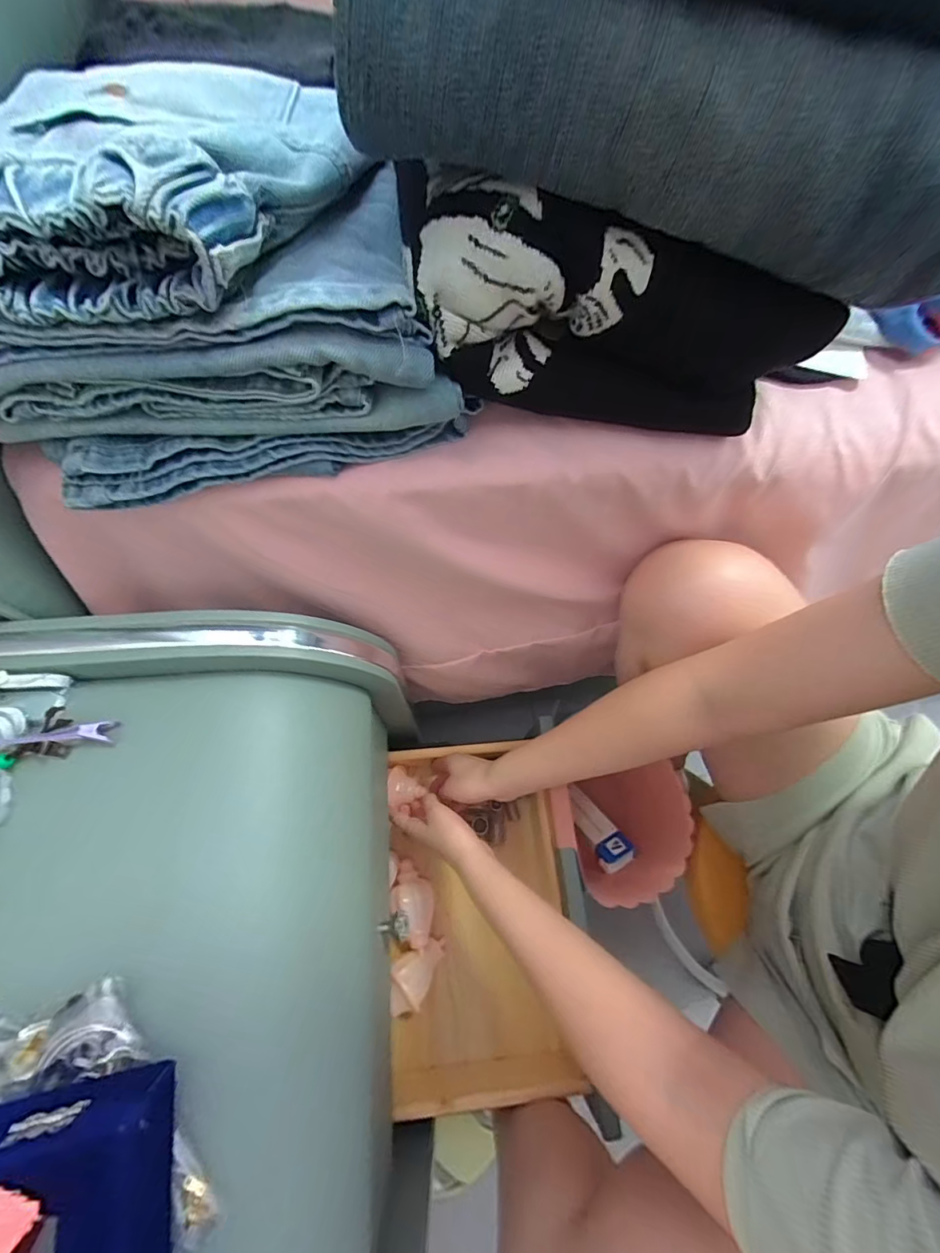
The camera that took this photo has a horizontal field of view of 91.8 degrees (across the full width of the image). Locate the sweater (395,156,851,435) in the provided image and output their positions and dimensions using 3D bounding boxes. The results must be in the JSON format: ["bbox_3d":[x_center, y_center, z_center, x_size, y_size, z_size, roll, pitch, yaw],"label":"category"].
[{"bbox_3d":[0.074,-0.165,0.250,0.223,0.095,0.054,10,64,-14],"label":"sweater"}]

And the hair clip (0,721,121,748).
[{"bbox_3d":[-0.261,0.069,0.277,0.076,0.010,0.013,-3,64,-23],"label":"hair clip"}]

